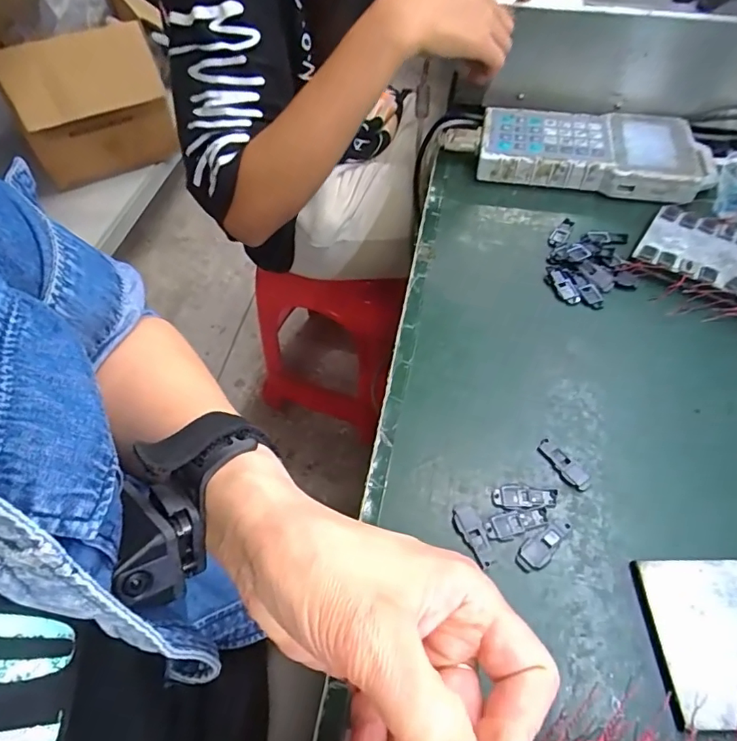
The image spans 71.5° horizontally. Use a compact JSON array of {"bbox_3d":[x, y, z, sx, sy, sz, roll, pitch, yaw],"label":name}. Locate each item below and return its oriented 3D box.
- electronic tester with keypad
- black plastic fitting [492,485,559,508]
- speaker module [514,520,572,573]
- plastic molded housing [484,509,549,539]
[{"bbox_3d":[0.226,-0.222,0.513,0.223,0.030,0.103,10,55,8],"label":"electronic tester with keypad"},{"bbox_3d":[0.100,0.080,0.325,0.041,0.004,0.014,-1,54,1],"label":"black plastic fitting"},{"bbox_3d":[0.105,0.104,0.308,0.042,0.004,0.016,-39,62,-23],"label":"speaker module"},{"bbox_3d":[0.091,0.093,0.315,0.040,0.004,0.013,-10,54,-6],"label":"plastic molded housing"}]

